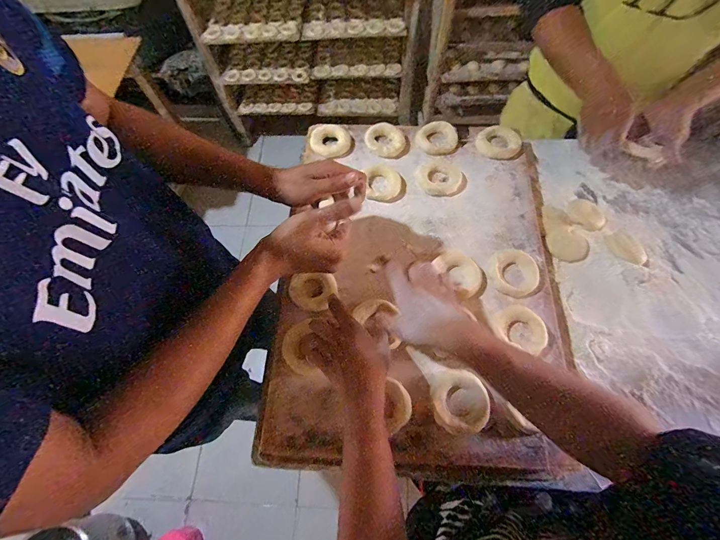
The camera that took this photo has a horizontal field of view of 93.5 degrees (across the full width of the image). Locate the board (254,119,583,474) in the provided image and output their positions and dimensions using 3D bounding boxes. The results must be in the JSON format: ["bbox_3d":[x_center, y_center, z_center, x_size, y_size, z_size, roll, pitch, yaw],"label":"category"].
[{"bbox_3d":[0.108,-0.009,0.567,0.459,0.041,0.598,3,67,3],"label":"board"}]

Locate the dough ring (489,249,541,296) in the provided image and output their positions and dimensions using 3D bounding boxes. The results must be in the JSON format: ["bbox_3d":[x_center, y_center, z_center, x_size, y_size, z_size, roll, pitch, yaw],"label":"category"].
[{"bbox_3d":[0.252,0.003,0.549,0.075,0.015,0.075,0,65,1],"label":"dough ring"}]

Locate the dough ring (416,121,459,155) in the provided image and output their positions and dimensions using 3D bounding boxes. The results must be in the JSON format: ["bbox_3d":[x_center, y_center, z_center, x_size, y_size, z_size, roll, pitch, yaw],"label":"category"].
[{"bbox_3d":[0.155,-0.263,0.675,0.078,0.026,0.078,0,65,1],"label":"dough ring"}]

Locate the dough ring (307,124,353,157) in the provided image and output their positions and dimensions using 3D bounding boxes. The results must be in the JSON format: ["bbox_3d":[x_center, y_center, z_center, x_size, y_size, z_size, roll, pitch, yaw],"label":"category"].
[{"bbox_3d":[-0.062,-0.253,0.667,0.089,0.022,0.070,4,65,3],"label":"dough ring"}]

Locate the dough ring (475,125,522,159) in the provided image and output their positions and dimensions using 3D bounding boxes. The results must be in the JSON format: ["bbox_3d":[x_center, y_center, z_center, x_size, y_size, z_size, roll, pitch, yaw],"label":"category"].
[{"bbox_3d":[0.273,-0.254,0.668,0.088,0.026,0.067,4,61,0],"label":"dough ring"}]

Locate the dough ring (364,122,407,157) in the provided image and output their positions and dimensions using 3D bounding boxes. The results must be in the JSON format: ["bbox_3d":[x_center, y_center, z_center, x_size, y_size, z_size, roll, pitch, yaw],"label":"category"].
[{"bbox_3d":[0.049,-0.259,0.668,0.065,0.020,0.078,-33,68,-14],"label":"dough ring"}]

